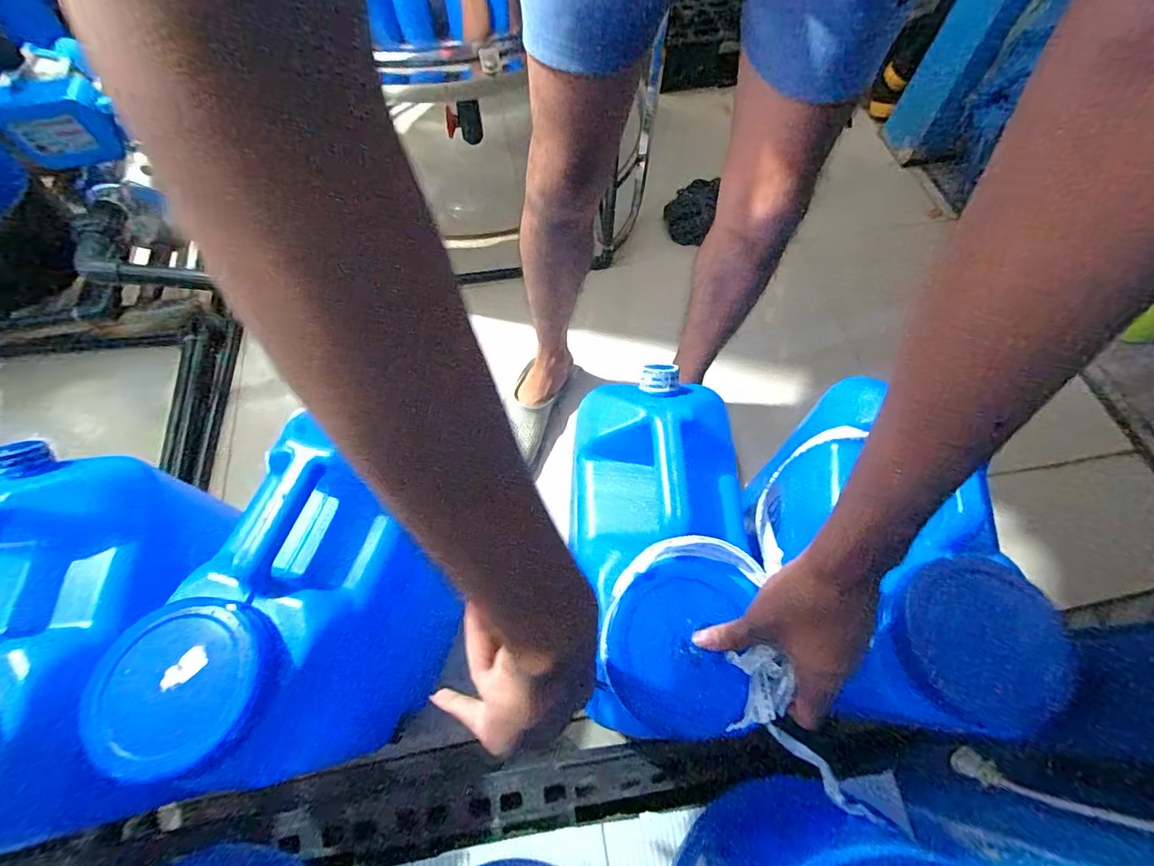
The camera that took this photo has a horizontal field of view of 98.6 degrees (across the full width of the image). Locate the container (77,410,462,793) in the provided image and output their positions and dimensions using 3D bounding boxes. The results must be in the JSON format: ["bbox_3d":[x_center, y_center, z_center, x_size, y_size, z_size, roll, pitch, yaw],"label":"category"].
[{"bbox_3d":[-0.245,0.156,0.486,0.195,0.227,0.287,8,64,5],"label":"container"}]

